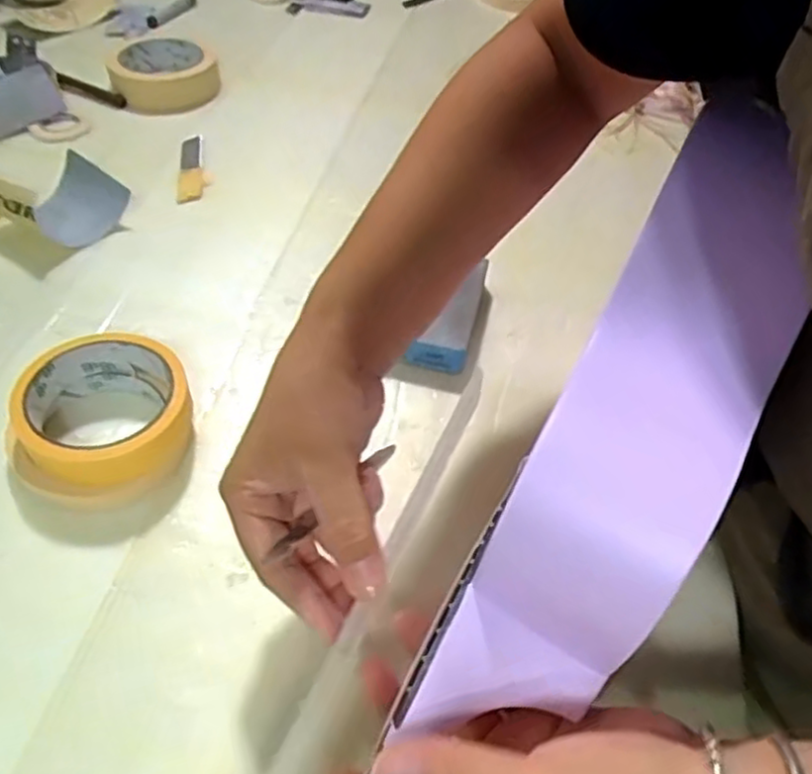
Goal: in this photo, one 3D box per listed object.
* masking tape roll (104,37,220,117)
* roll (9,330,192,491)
[{"bbox_3d":[-0.230,-0.299,0.672,0.096,0.040,0.096,3,50,-3],"label":"masking tape roll"},{"bbox_3d":[-0.175,0.015,0.409,0.089,0.044,0.089,3,50,-3],"label":"roll"}]

